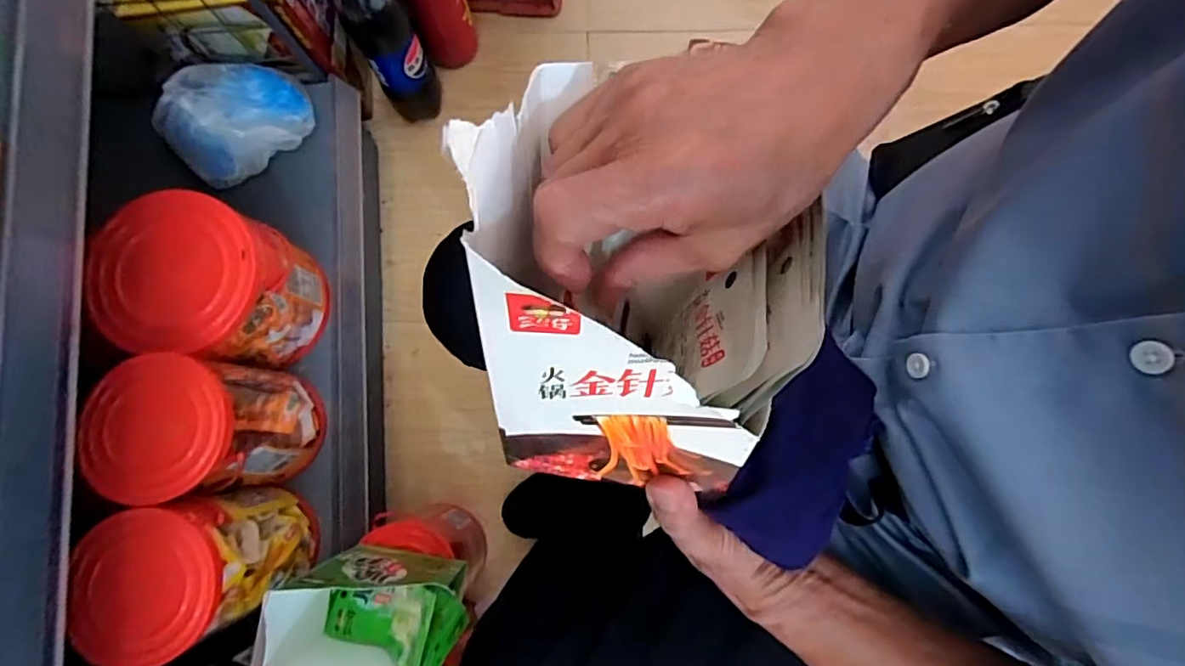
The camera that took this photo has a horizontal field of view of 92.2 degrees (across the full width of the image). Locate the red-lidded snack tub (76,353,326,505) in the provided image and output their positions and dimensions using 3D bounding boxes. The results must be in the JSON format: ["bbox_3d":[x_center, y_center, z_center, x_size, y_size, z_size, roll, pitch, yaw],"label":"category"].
[{"bbox_3d":[-0.379,0.095,0.584,0.110,0.191,0.124,-5,81,-1],"label":"red-lidded snack tub"}]

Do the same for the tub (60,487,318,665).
[{"bbox_3d":[-0.379,0.228,0.564,0.120,0.176,0.122,0,81,-1],"label":"tub"}]

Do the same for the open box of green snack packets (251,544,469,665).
[{"bbox_3d":[-0.203,0.275,0.547,0.167,0.148,0.101,2,81,0],"label":"open box of green snack packets"}]

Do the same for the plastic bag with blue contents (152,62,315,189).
[{"bbox_3d":[-0.450,-0.273,0.714,0.175,0.061,0.130,-27,82,-5],"label":"plastic bag with blue contents"}]

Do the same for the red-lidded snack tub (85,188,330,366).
[{"bbox_3d":[-0.397,-0.049,0.616,0.142,0.168,0.154,0,81,-1],"label":"red-lidded snack tub"}]

